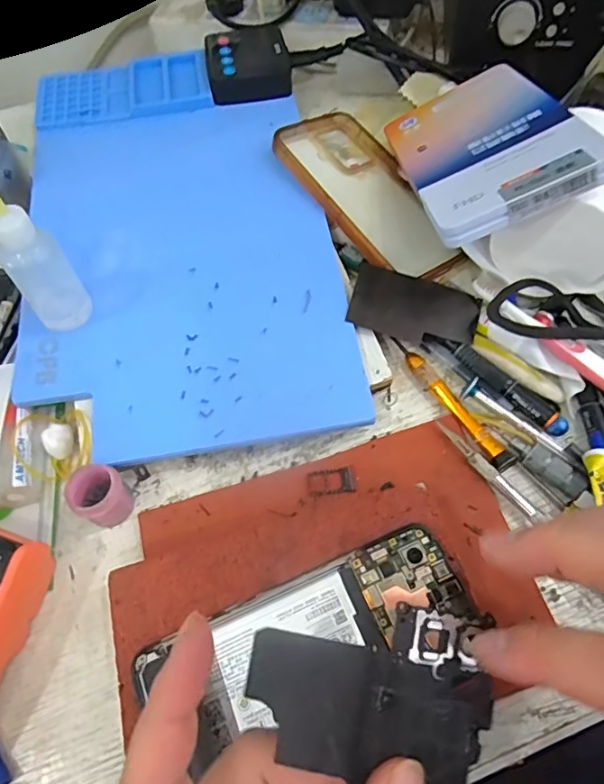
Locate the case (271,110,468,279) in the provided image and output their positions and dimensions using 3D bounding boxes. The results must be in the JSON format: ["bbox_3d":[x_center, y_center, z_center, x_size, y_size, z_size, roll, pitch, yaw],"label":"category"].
[{"bbox_3d":[0.052,-0.153,0.409,0.085,0.012,0.174,-28,69,-27],"label":"case"}]

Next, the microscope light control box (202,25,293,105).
[{"bbox_3d":[-0.047,-0.288,0.462,0.070,0.016,0.074,-8,62,-1],"label":"microscope light control box"}]

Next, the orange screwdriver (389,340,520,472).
[{"bbox_3d":[0.093,0.004,0.340,0.012,0.016,0.109,-29,65,-12],"label":"orange screwdriver"}]

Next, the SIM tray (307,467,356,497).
[{"bbox_3d":[0.017,0.053,0.319,0.028,0.004,0.015,-7,62,-1],"label":"SIM tray"}]

